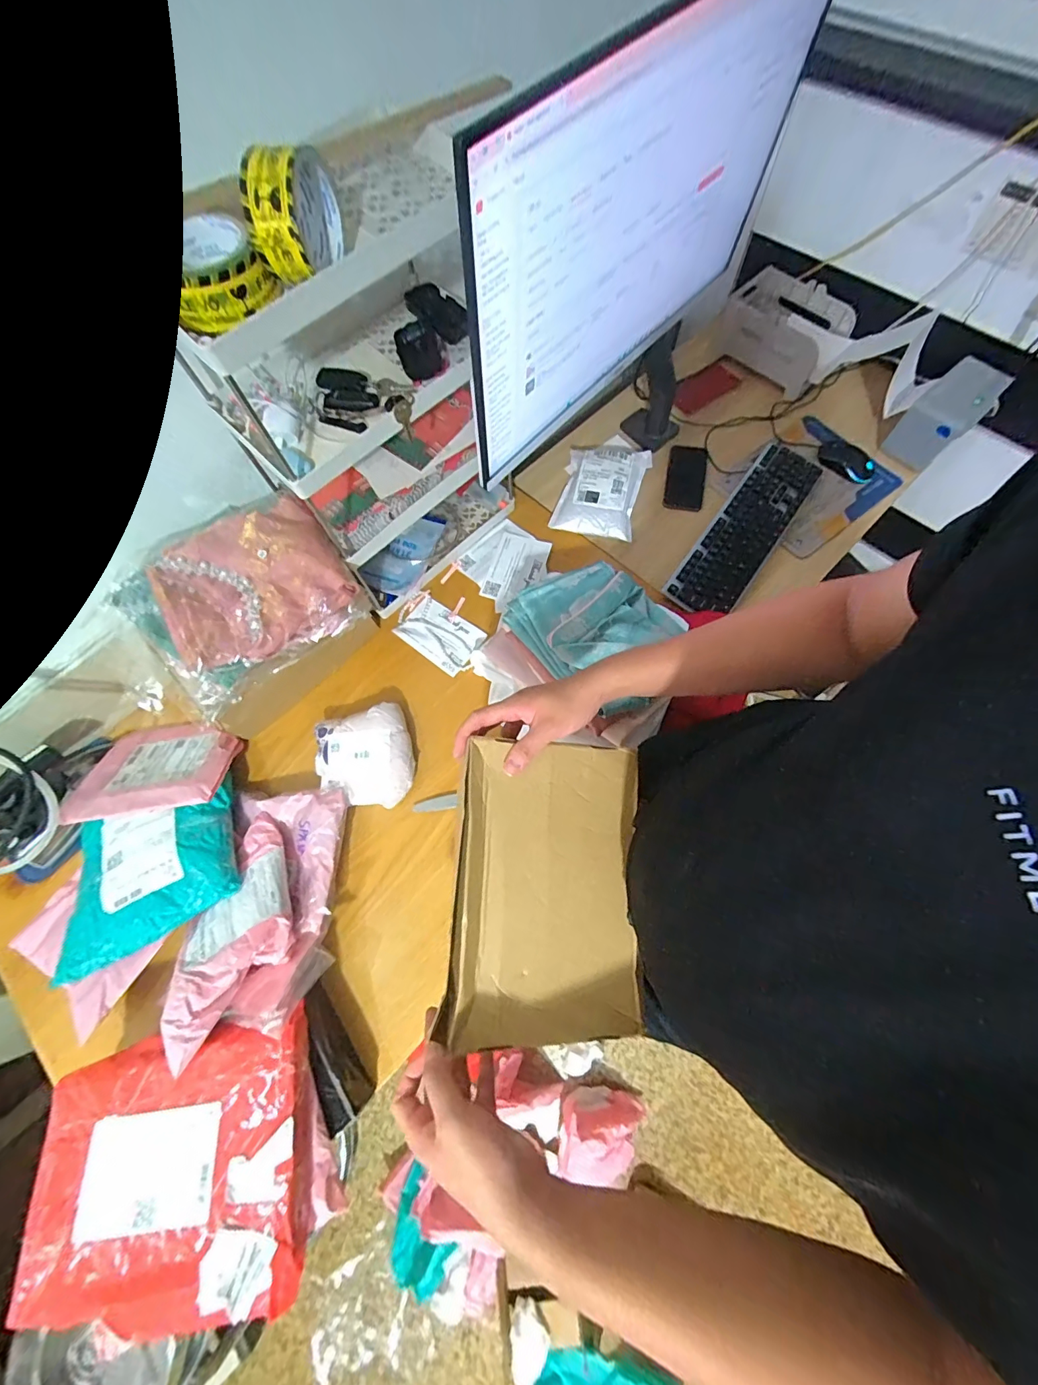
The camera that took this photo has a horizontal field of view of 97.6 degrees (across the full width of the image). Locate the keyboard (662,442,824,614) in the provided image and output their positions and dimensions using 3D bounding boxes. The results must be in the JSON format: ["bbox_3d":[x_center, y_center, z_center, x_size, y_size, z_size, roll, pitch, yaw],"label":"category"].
[{"bbox_3d":[0.439,-0.322,0.866,0.122,0.032,0.455,34,76,13],"label":"keyboard"}]

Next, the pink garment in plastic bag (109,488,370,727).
[{"bbox_3d":[-0.421,-0.147,0.678,0.310,0.078,0.247,-38,83,-8],"label":"pink garment in plastic bag"}]

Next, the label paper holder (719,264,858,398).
[{"bbox_3d":[0.587,-0.808,1.027,0.262,0.125,0.179,29,74,11],"label":"label paper holder"}]

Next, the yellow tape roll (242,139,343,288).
[{"bbox_3d":[-0.210,-0.441,0.423,0.058,0.089,0.091,9,72,5],"label":"yellow tape roll"}]

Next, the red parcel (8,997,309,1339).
[{"bbox_3d":[-0.394,0.536,0.507,0.303,0.052,0.246,-12,71,-2],"label":"red parcel"}]

